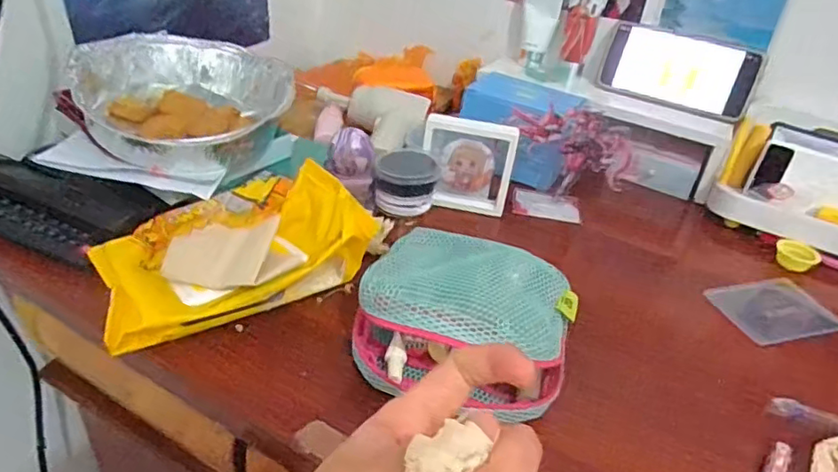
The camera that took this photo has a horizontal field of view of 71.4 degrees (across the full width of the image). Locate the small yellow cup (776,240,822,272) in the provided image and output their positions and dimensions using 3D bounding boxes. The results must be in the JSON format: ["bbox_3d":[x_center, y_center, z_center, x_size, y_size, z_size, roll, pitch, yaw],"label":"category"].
[{"bbox_3d":[0.374,0.018,0.576,0.038,0.015,0.044,31,41,30],"label":"small yellow cup"}]

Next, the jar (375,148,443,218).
[{"bbox_3d":[-0.012,-0.051,0.556,0.056,0.039,0.065,11,35,6],"label":"jar"}]

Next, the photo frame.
[{"bbox_3d":[0.047,-0.068,0.575,0.088,0.089,0.024,9,19,-2],"label":"photo frame"}]

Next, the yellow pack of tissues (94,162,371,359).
[{"bbox_3d":[-0.138,0.007,0.455,0.203,0.052,0.120,-14,40,-28],"label":"yellow pack of tissues"}]

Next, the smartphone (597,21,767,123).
[{"bbox_3d":[0.298,-0.190,0.668,0.166,0.083,0.016,21,16,17],"label":"smartphone"}]

